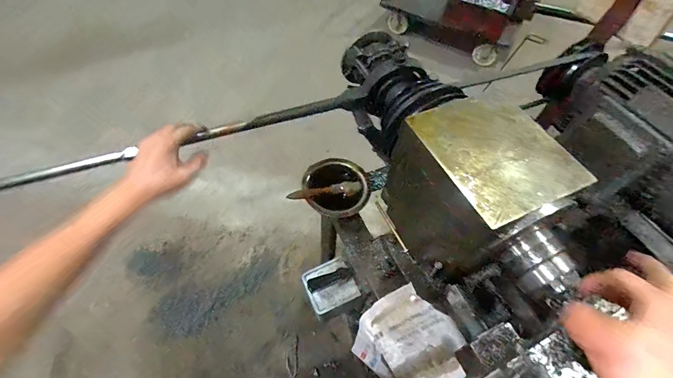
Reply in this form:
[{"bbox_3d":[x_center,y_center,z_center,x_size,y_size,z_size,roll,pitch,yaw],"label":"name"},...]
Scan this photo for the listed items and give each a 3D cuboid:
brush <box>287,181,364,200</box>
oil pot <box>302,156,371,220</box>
[{"bbox_3d":[-0.018,0.005,0.643,0.153,0.015,0.027,-8,56,-26],"label":"brush"},{"bbox_3d":[-0.001,-0.005,0.663,0.126,0.051,0.116,2,56,-2],"label":"oil pot"}]

